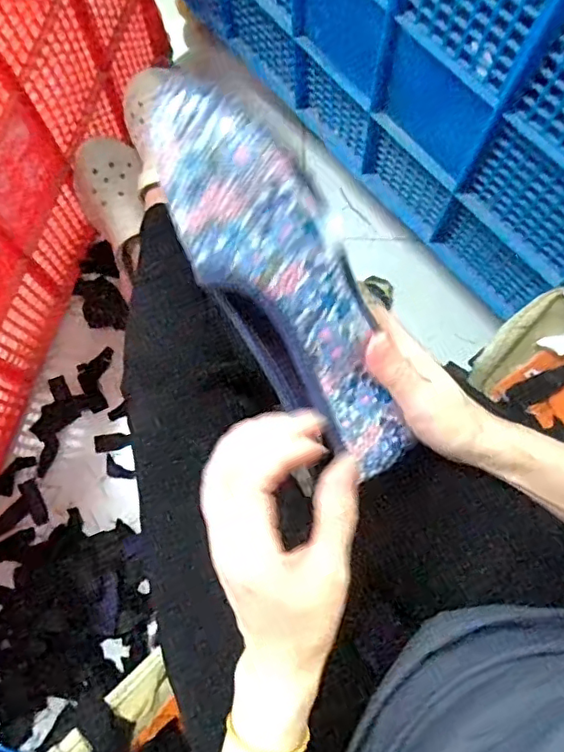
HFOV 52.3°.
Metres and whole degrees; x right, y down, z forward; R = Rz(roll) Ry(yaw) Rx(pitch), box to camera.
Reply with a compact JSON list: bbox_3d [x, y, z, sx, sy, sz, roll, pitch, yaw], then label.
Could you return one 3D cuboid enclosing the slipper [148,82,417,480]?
[{"bbox_3d":[0.004,-0.043,0.330,0.066,0.051,0.238,-35,118,-8],"label":"slipper"}]

